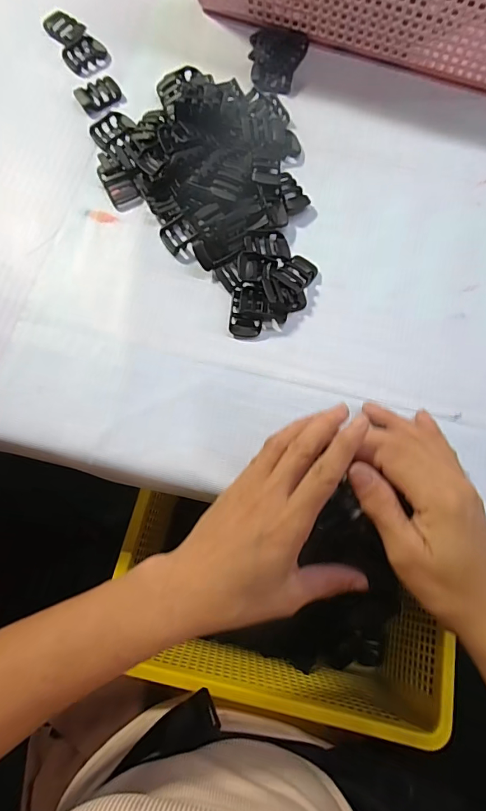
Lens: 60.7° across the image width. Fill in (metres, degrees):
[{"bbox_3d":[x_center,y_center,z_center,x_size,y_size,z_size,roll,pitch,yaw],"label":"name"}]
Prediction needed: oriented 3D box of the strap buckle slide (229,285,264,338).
[{"bbox_3d":[0.003,-0.073,0.322,0.024,0.008,0.041,6,75,2],"label":"strap buckle slide"}]

